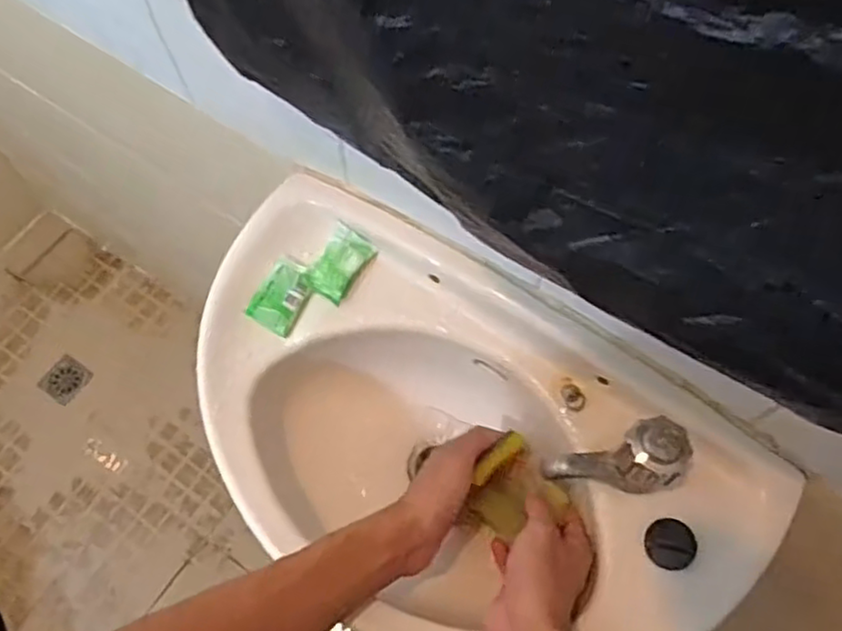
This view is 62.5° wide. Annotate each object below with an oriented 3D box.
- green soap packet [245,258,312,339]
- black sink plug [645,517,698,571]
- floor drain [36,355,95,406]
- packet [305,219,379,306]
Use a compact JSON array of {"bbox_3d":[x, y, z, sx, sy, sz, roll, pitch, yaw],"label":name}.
[{"bbox_3d":[-0.122,-0.017,0.624,0.043,0.006,0.064,32,79,-5],"label":"green soap packet"},{"bbox_3d":[0.194,0.177,0.538,0.037,0.008,0.037,0,66,0],"label":"black sink plug"},{"bbox_3d":[-0.835,0.150,1.627,0.095,0.009,0.095,32,70,13],"label":"floor drain"},{"bbox_3d":[-0.072,-0.048,0.630,0.041,0.012,0.068,30,70,13],"label":"packet"}]

